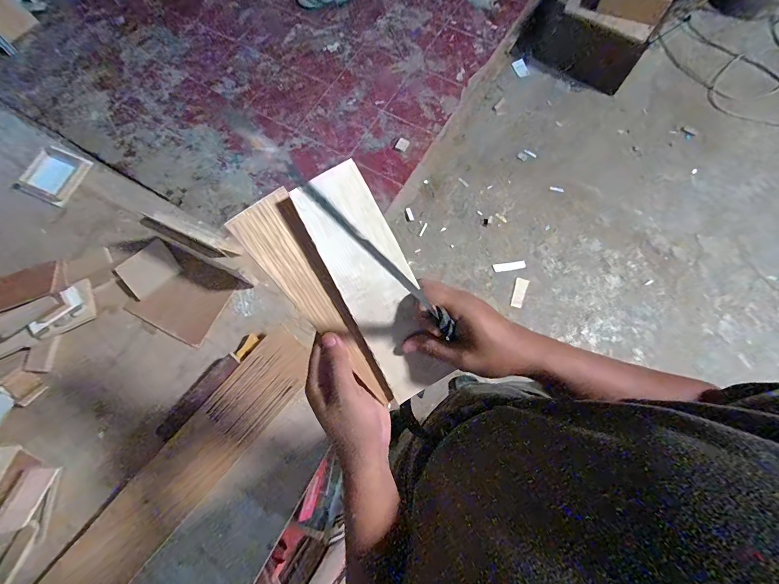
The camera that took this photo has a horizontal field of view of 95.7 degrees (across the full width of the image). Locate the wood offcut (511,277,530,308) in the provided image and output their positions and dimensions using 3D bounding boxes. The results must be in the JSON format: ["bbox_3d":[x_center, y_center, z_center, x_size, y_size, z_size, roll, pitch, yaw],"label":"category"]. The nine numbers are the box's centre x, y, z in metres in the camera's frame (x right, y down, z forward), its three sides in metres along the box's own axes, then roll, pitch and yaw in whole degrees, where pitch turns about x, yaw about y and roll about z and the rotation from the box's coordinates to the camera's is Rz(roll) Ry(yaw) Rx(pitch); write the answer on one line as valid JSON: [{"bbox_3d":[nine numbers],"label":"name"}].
[{"bbox_3d":[0.550,0.001,1.486,0.052,0.013,0.124,19,76,6],"label":"wood offcut"}]

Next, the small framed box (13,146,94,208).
[{"bbox_3d":[-0.883,-0.309,0.932,0.168,0.026,0.146,22,77,10],"label":"small framed box"}]

